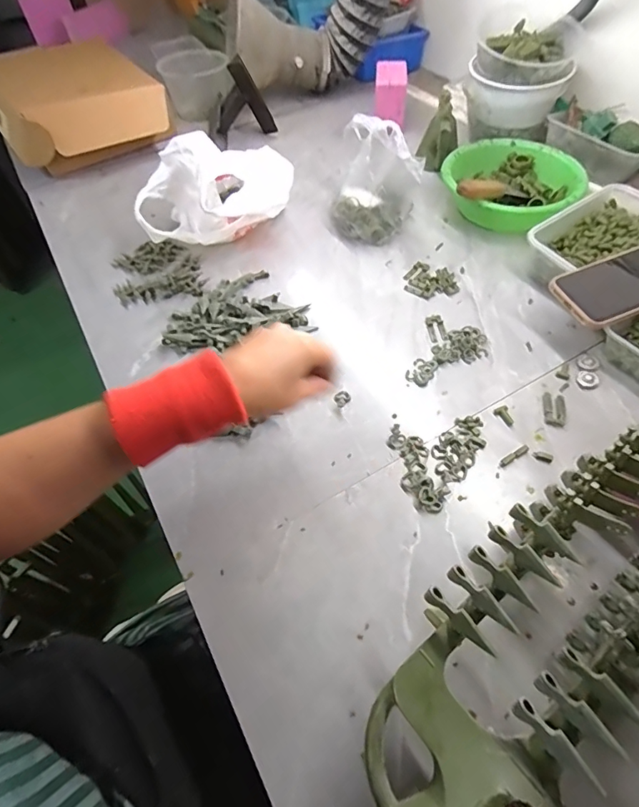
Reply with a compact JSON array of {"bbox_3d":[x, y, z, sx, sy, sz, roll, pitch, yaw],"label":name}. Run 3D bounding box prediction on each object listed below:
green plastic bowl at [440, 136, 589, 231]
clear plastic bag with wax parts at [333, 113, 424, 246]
[{"bbox_3d":[0.291,-0.332,0.697,0.193,0.077,0.198,-2,54,3],"label":"green plastic bowl"},{"bbox_3d":[0.084,-0.332,0.678,0.124,0.136,0.129,3,54,6],"label":"clear plastic bag with wax parts"}]

